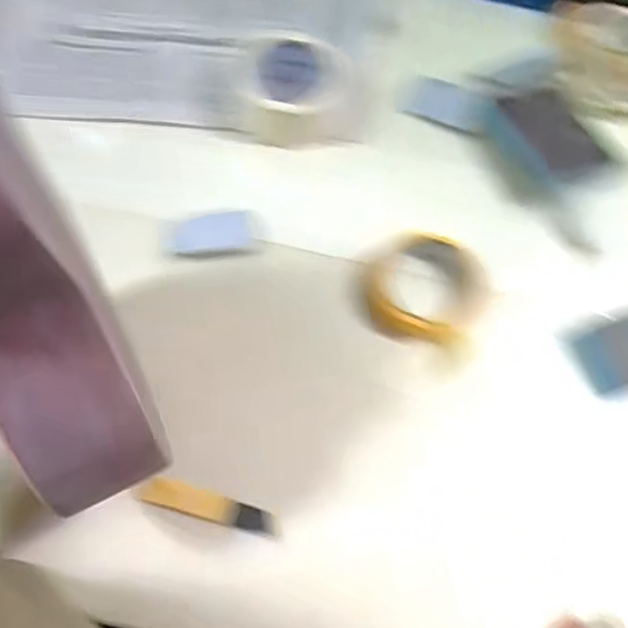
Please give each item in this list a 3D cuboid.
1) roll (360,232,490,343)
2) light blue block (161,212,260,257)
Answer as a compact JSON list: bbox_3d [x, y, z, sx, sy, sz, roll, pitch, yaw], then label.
[{"bbox_3d":[0.095,-0.021,0.564,0.103,0.027,0.091,20,66,6],"label":"roll"},{"bbox_3d":[-0.092,-0.069,0.585,0.080,0.012,0.038,-7,66,-7],"label":"light blue block"}]

